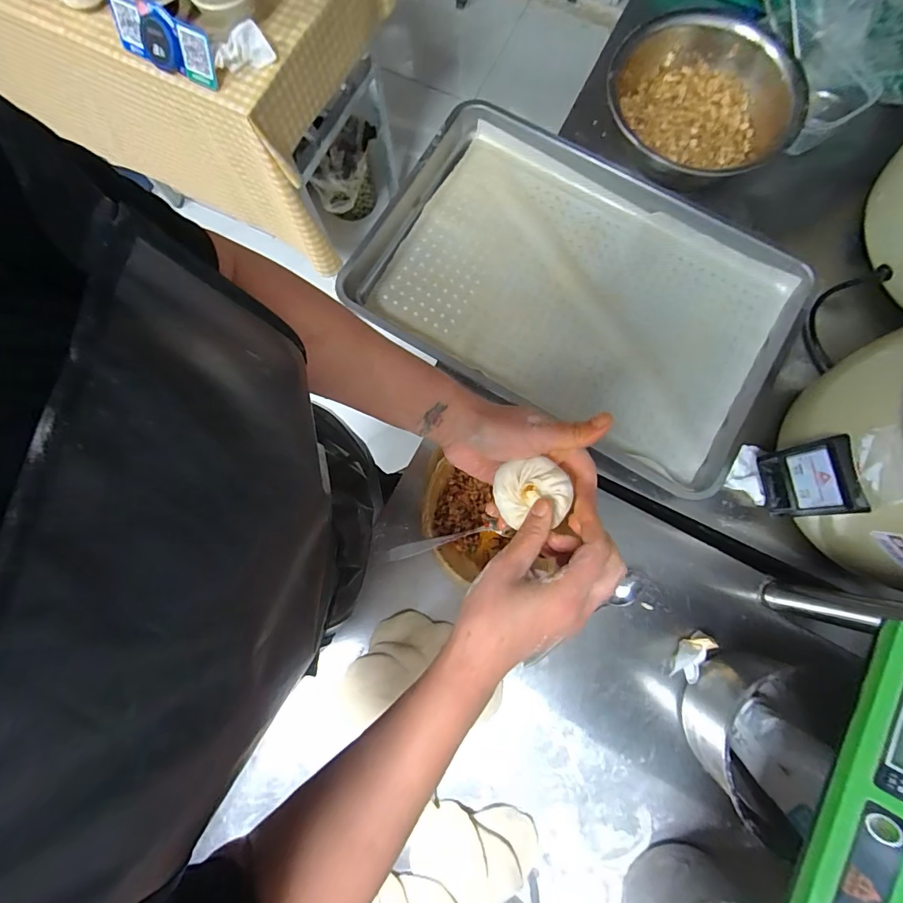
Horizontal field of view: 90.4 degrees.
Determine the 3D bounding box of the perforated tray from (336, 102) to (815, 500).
[{"bbox_3d":[0.176,-0.237,0.661,0.600,0.051,0.391,31,80,5],"label":"perforated tray"}]

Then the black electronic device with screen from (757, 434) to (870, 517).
[{"bbox_3d":[0.402,0.035,0.513,0.018,0.124,0.079,-7,79,-2],"label":"black electronic device with screen"}]

